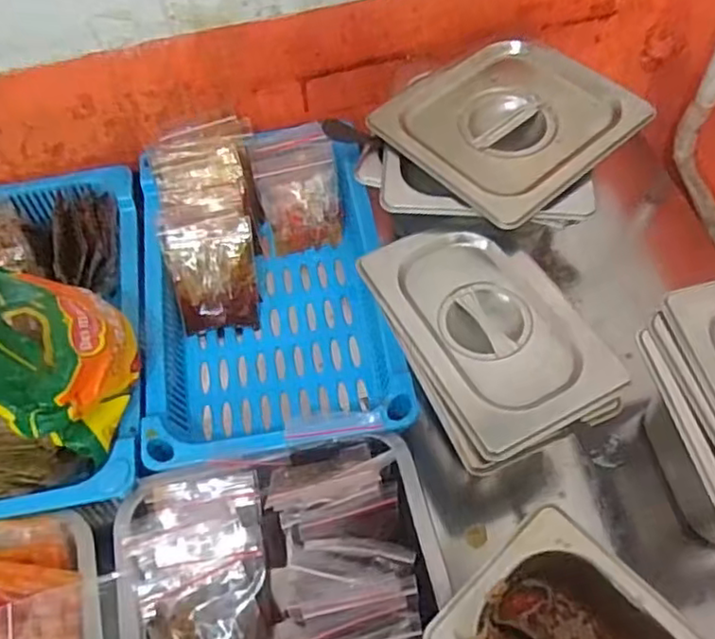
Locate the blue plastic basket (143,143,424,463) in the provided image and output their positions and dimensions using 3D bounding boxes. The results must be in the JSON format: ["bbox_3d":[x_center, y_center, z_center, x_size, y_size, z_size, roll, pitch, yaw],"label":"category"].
[{"bbox_3d":[-0.075,-0.016,0.546,0.197,0.065,0.263,-11,60,-3],"label":"blue plastic basket"}]

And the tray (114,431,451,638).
[{"bbox_3d":[-0.034,0.225,0.395,0.208,0.068,0.303,-14,61,-5],"label":"tray"}]

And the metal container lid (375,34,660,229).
[{"bbox_3d":[0.118,-0.157,0.516,0.166,0.024,0.158,-36,65,-16],"label":"metal container lid"}]

